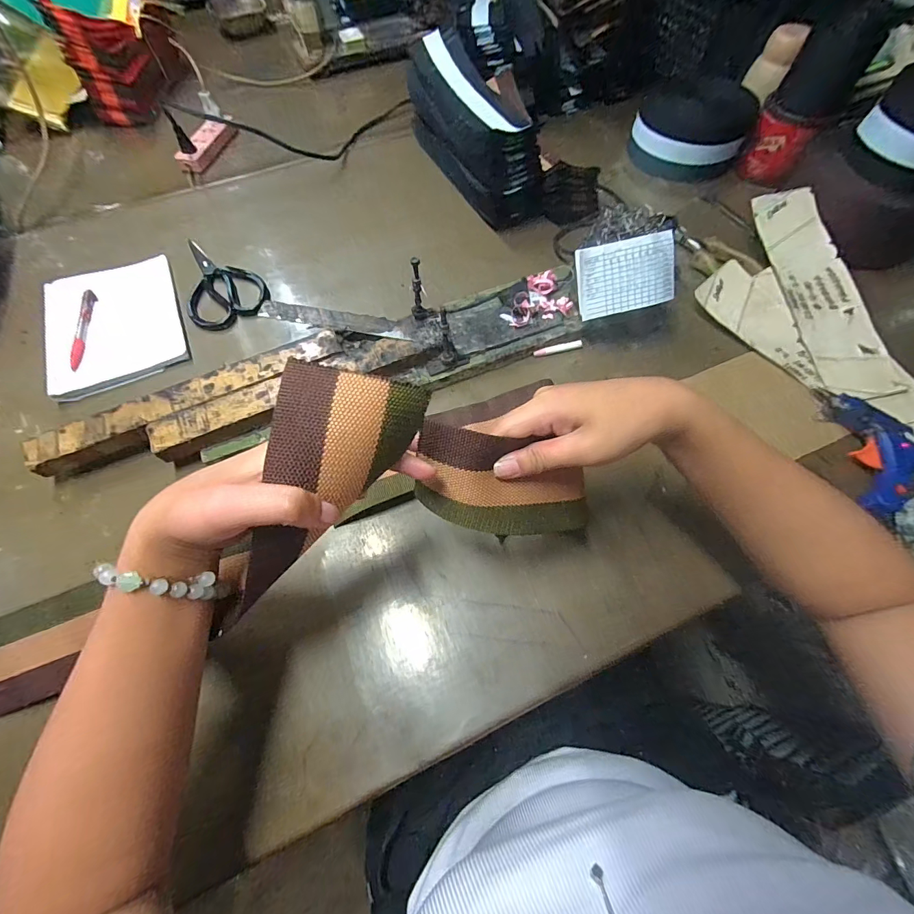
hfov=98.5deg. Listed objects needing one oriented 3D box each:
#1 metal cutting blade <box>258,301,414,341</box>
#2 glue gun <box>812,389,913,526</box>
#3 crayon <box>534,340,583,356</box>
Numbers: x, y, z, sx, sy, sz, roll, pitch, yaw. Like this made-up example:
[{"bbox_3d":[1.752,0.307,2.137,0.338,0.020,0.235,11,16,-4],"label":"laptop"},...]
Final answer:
[{"bbox_3d":[-0.138,-0.159,0.455,0.170,0.006,0.029,10,58,2],"label":"metal cutting blade"},{"bbox_3d":[0.413,-0.011,0.406,0.104,0.027,0.120,-36,69,-15],"label":"glue gun"},{"bbox_3d":[0.123,-0.132,0.482,0.060,0.011,0.009,-12,65,-4],"label":"crayon"}]

